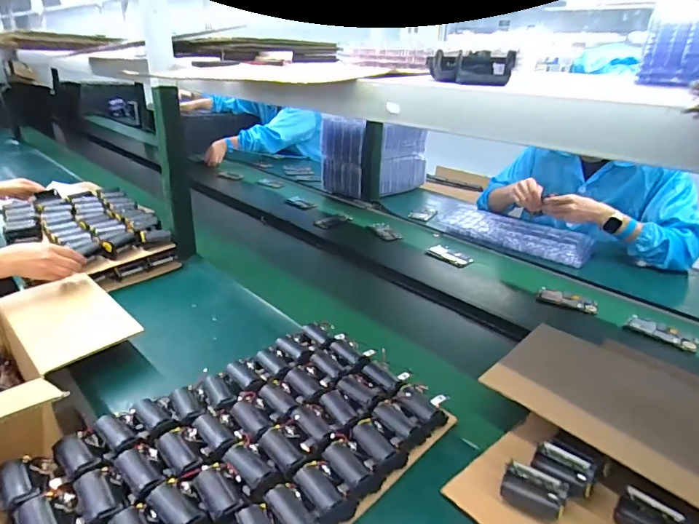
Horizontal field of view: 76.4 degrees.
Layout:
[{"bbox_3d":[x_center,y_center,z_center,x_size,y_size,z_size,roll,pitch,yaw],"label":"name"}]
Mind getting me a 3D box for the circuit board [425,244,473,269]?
[{"bbox_3d":[0.278,-0.019,1.234,0.060,0.013,0.123,-32,43,-31],"label":"circuit board"}]

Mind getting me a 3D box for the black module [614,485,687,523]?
[{"bbox_3d":[0.344,0.294,0.504,0.067,0.029,0.046,23,32,37],"label":"black module"}]

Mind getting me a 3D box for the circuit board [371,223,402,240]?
[{"bbox_3d":[0.112,-0.094,1.385,0.058,0.016,0.121,-10,28,-24],"label":"circuit board"}]

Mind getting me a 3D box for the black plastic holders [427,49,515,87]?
[{"bbox_3d":[0.160,-0.260,0.594,0.109,0.039,0.067,7,26,11],"label":"black plastic holders"}]

